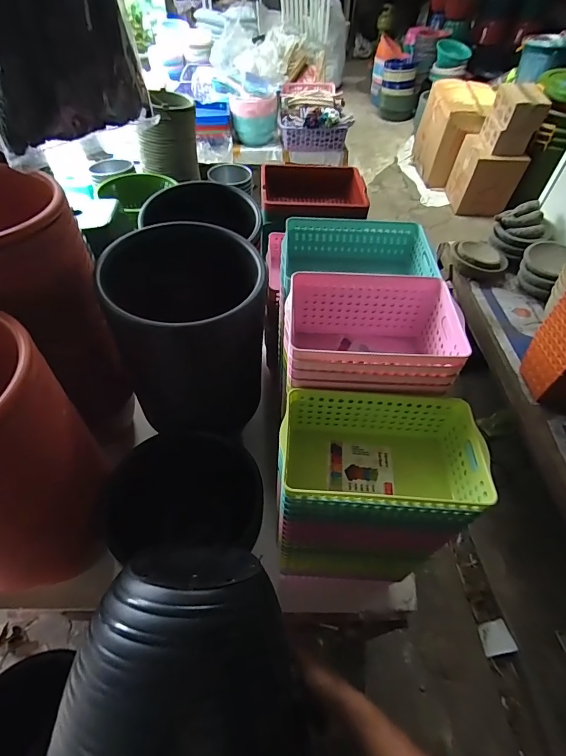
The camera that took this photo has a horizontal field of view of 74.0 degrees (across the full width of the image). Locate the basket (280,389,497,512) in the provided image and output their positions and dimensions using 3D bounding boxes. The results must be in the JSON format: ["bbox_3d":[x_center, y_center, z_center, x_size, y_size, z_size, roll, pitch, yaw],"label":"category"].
[{"bbox_3d":[0.140,0.124,0.581,0.277,0.120,0.165,4,52,1],"label":"basket"}]

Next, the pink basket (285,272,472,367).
[{"bbox_3d":[0.139,-0.060,0.637,0.259,0.139,0.185,1,52,-1],"label":"pink basket"}]

